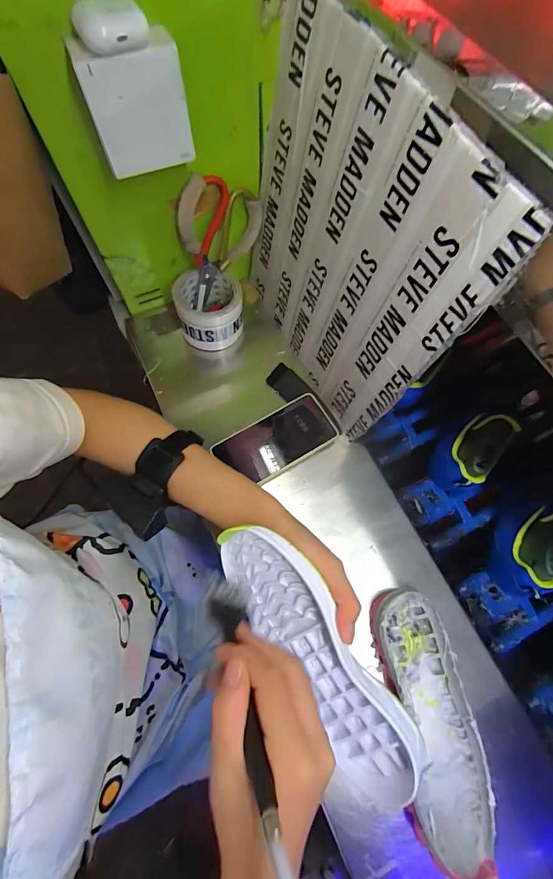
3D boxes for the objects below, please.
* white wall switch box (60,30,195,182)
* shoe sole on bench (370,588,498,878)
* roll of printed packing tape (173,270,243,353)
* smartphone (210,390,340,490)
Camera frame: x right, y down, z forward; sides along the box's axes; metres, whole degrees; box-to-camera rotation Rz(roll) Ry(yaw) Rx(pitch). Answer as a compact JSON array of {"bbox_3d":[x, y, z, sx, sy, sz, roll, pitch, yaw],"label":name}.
[{"bbox_3d":[-0.126,-0.303,0.324,0.084,0.085,0.034,-24,72,-11],"label":"white wall switch box"},{"bbox_3d":[0.162,0.291,0.375,0.087,0.039,0.243,-7,69,-5],"label":"shoe sole on bench"},{"bbox_3d":[-0.101,-0.193,0.528,0.093,0.072,0.092,-18,71,-10],"label":"roll of printed packing tape"},{"bbox_3d":[0.002,0.002,0.488,0.157,0.015,0.080,-30,73,-13],"label":"smartphone"}]

